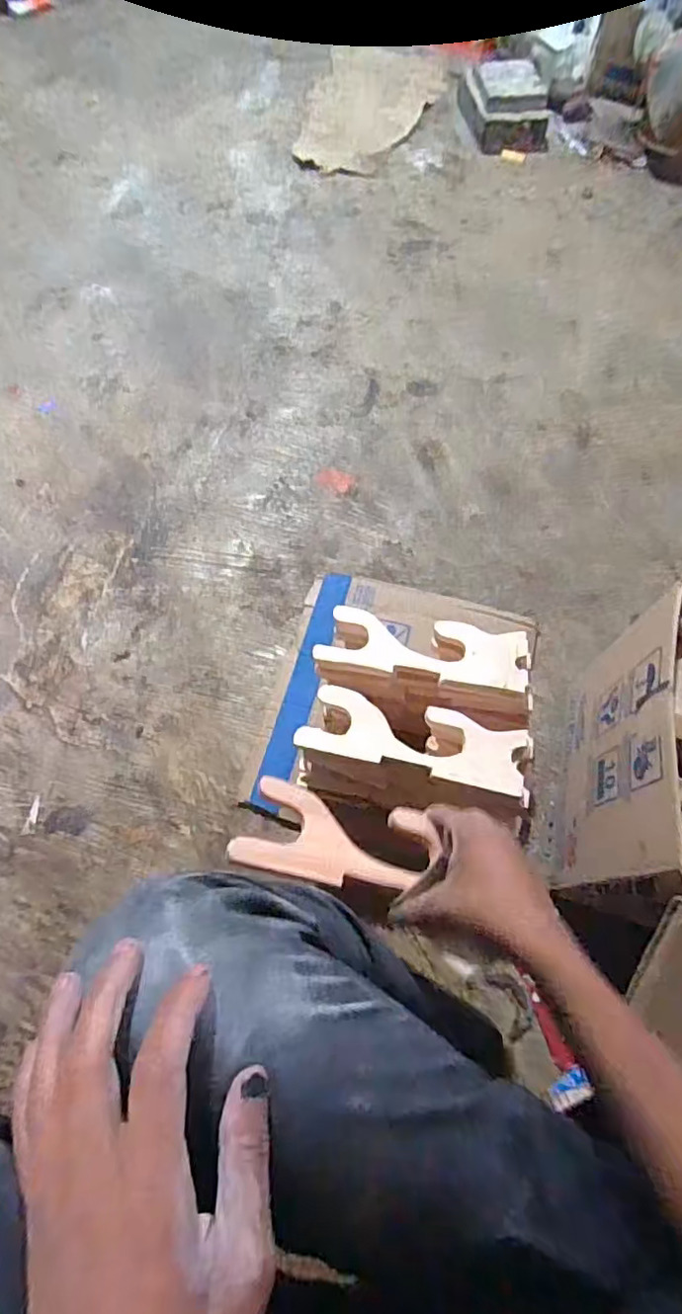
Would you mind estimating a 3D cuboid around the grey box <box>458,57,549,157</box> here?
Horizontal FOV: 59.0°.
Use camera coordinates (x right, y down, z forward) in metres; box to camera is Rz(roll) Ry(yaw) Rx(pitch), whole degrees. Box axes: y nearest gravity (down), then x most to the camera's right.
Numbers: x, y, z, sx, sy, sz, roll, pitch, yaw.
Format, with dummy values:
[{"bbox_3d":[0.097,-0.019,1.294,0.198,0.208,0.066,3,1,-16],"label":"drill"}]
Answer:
[{"bbox_3d":[0.377,-1.264,1.382,0.183,0.088,0.236,-6,66,-4],"label":"grey box"}]

